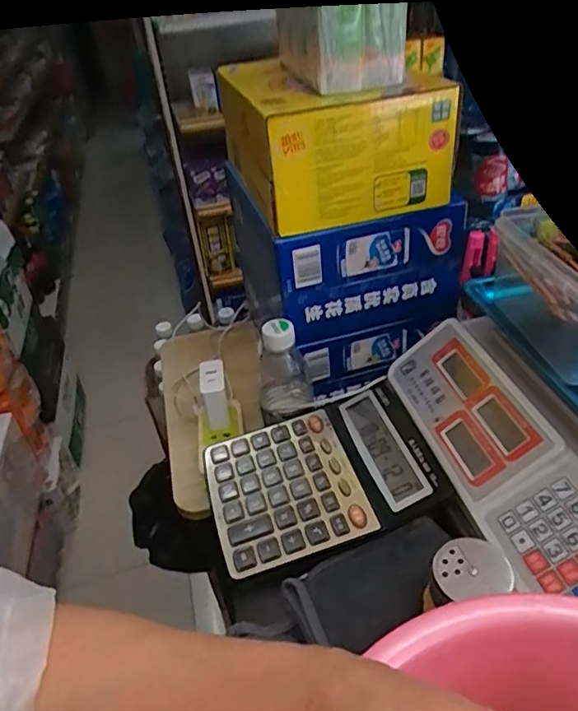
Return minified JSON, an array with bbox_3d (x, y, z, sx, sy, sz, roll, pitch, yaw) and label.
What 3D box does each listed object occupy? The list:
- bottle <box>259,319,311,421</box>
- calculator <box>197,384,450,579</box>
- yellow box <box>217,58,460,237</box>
[{"bbox_3d":[-0.006,0.018,0.594,0.058,0.111,0.064,-8,37,-2],"label":"bottle"},{"bbox_3d":[0.026,0.106,0.517,0.194,0.036,0.153,-13,38,-9],"label":"calculator"},{"bbox_3d":[0.041,-0.235,0.588,0.190,0.120,0.213,-12,37,-7],"label":"yellow box"}]

